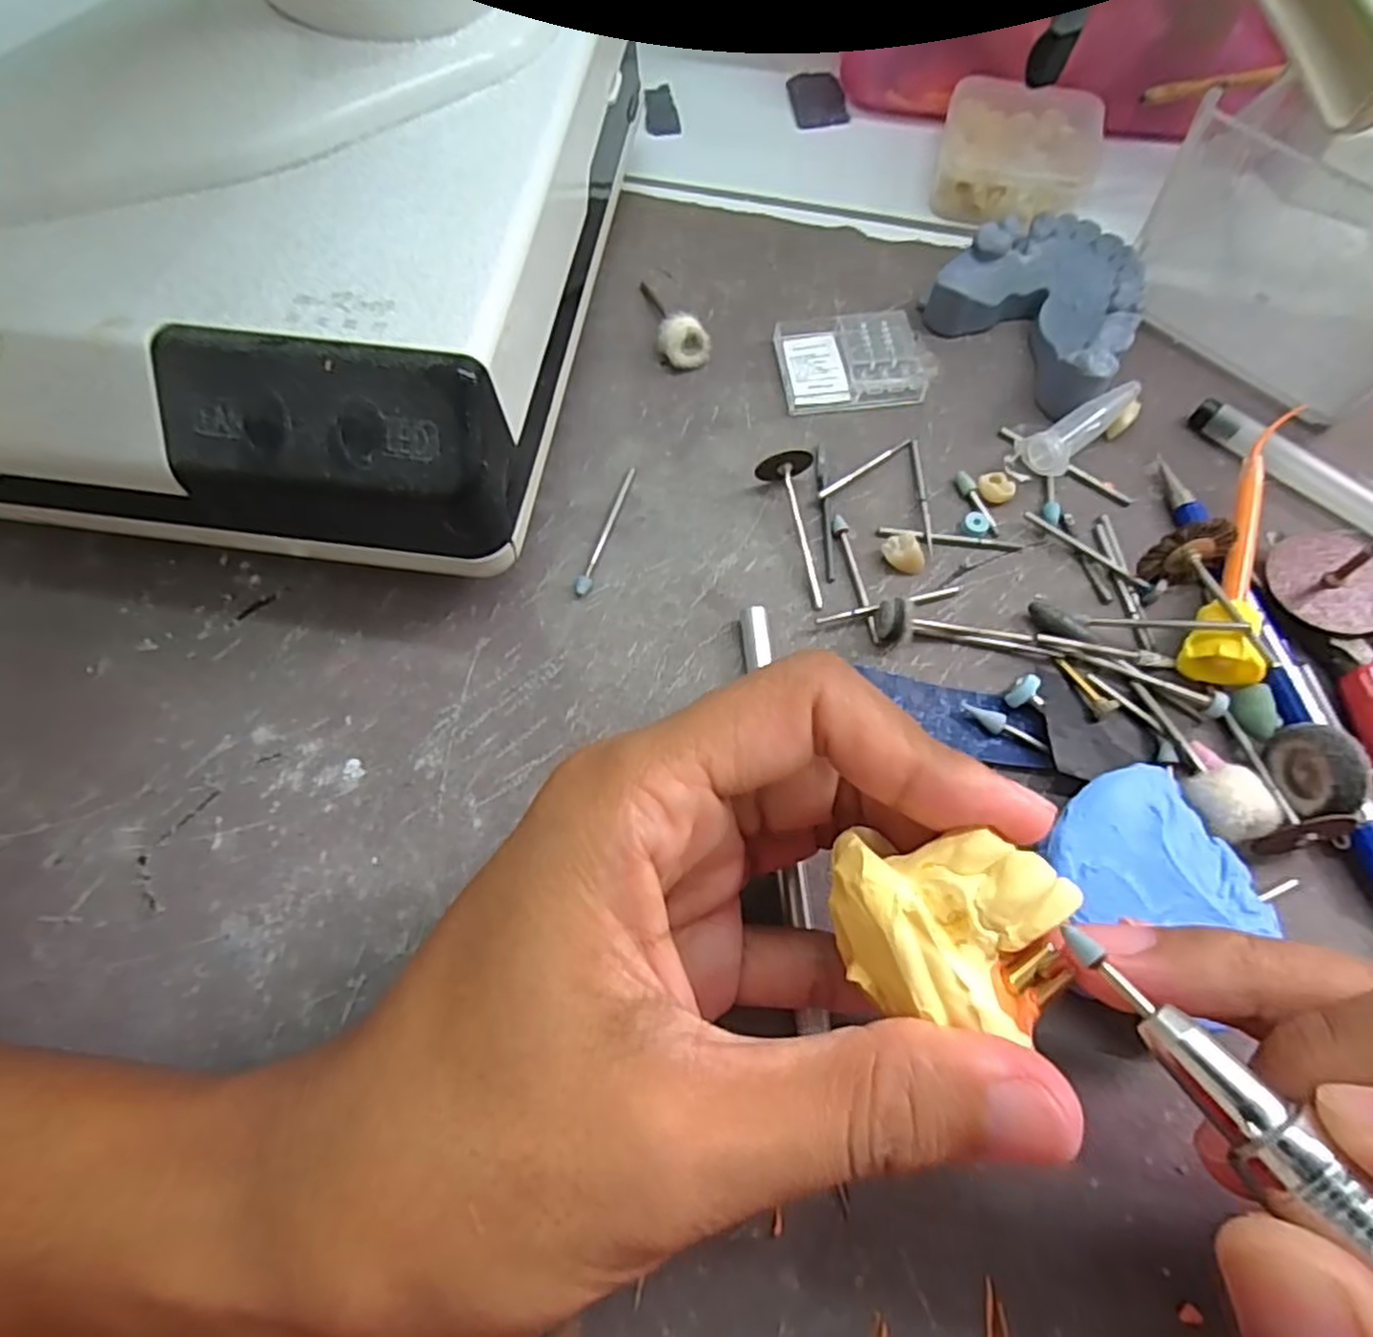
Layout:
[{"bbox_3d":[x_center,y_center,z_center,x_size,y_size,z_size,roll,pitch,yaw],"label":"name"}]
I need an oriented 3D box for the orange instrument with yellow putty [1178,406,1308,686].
[{"bbox_3d":[0.155,-0.037,0.205,0.018,0.016,0.086,19,68,8],"label":"orange instrument with yellow putty"}]

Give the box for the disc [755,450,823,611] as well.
[{"bbox_3d":[0.030,-0.041,0.212,0.016,0.013,0.046,-2,67,-1],"label":"disc"}]

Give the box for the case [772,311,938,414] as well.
[{"bbox_3d":[0.056,-0.103,0.241,0.051,0.007,0.038,-7,67,-3],"label":"case"}]

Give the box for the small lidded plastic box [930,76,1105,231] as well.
[{"bbox_3d":[0.123,-0.193,0.273,0.055,0.020,0.056,13,68,5],"label":"small lidded plastic box"}]

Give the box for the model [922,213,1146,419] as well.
[{"bbox_3d":[0.120,-0.117,0.237,0.052,0.024,0.062,-34,71,-13],"label":"model"}]

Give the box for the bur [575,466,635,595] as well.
[{"bbox_3d":[-0.023,-0.042,0.217,0.004,0.004,0.047,16,68,7],"label":"bur"}]

